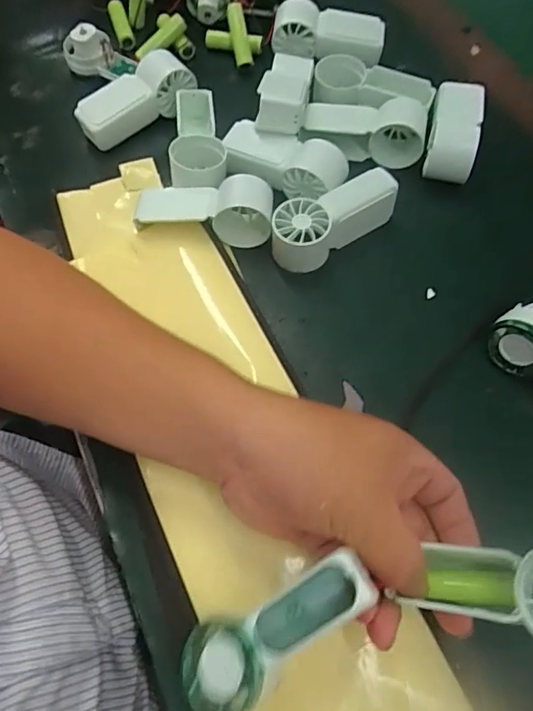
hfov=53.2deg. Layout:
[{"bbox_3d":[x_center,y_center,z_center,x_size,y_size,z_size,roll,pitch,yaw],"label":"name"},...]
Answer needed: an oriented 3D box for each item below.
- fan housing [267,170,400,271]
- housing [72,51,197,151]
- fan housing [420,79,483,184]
[{"bbox_3d":[0.044,-0.093,0.365,0.088,0.037,0.035,-35,69,-17],"label":"fan housing"},{"bbox_3d":[-0.103,-0.199,0.415,0.090,0.033,0.038,-34,69,-17],"label":"housing"},{"bbox_3d":[0.143,-0.173,0.404,0.033,0.029,0.089,14,64,6],"label":"fan housing"}]

